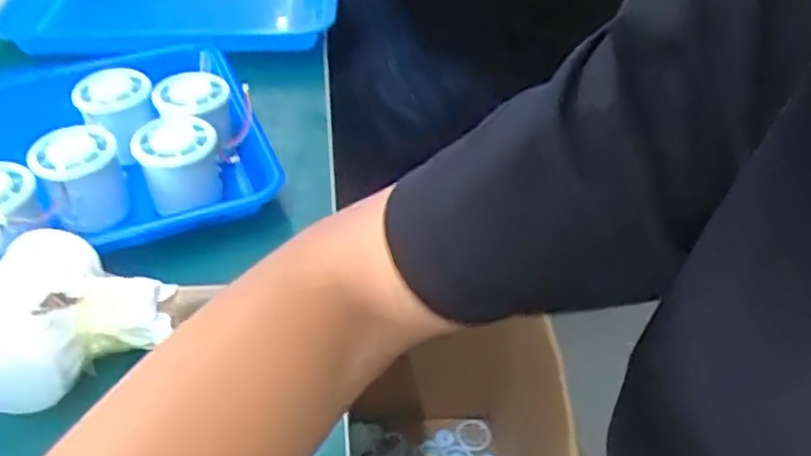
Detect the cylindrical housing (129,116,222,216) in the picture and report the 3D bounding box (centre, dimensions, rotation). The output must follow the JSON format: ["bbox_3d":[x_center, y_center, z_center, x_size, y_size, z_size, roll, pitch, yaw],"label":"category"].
[{"bbox_3d":[-0.160,-0.045,0.513,0.056,0.043,0.062,-19,46,-20],"label":"cylindrical housing"}]

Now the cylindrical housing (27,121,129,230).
[{"bbox_3d":[-0.227,-0.034,0.507,0.054,0.059,0.046,-13,44,-13],"label":"cylindrical housing"}]

